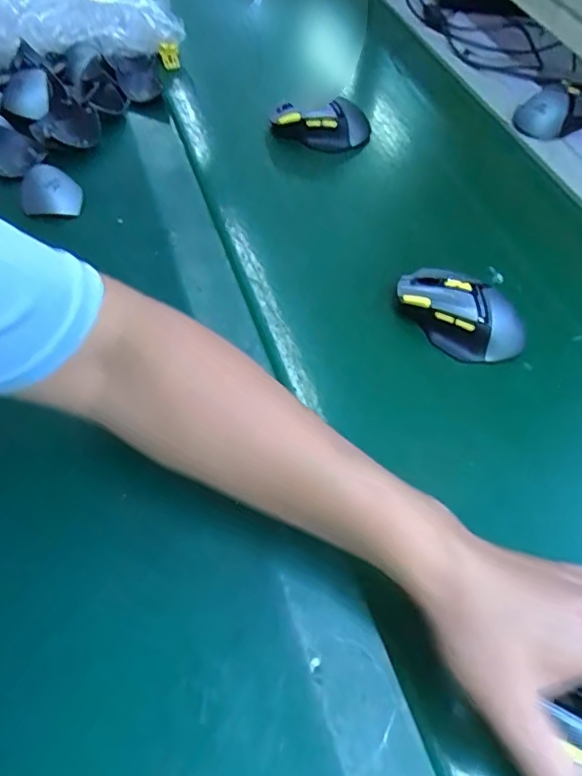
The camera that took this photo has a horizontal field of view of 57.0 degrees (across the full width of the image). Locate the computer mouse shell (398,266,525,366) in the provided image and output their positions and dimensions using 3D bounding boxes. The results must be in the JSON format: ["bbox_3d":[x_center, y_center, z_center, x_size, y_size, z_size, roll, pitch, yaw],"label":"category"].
[{"bbox_3d":[0.150,-0.068,0.473,0.115,0.038,0.060,36,63,21],"label":"computer mouse shell"}]

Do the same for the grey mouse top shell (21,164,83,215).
[{"bbox_3d":[-0.244,-0.203,0.545,0.059,0.018,0.056,-1,84,-10],"label":"grey mouse top shell"}]

